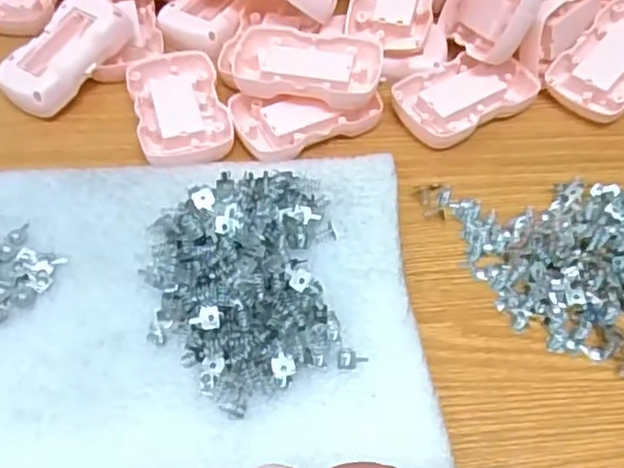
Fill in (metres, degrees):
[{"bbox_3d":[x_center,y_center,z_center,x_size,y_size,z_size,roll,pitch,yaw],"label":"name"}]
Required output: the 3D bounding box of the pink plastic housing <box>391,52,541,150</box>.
[{"bbox_3d":[0.094,-0.086,0.416,0.086,0.015,0.053,-27,58,-19],"label":"pink plastic housing"}]

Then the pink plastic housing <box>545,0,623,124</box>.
[{"bbox_3d":[0.193,-0.110,0.422,0.054,0.019,0.090,38,80,27],"label":"pink plastic housing"}]

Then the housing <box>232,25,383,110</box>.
[{"bbox_3d":[-0.003,-0.101,0.407,0.088,0.021,0.057,7,54,4],"label":"housing"}]

